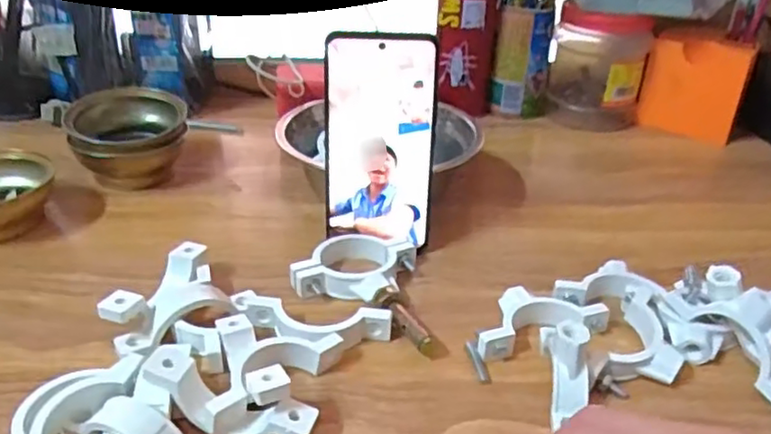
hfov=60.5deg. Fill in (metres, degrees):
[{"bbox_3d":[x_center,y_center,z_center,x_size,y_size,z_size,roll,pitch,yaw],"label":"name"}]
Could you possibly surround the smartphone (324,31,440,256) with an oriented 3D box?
[{"bbox_3d":[-0.003,-0.051,0.459,0.076,0.148,0.006,1,25,-1],"label":"smartphone"}]

